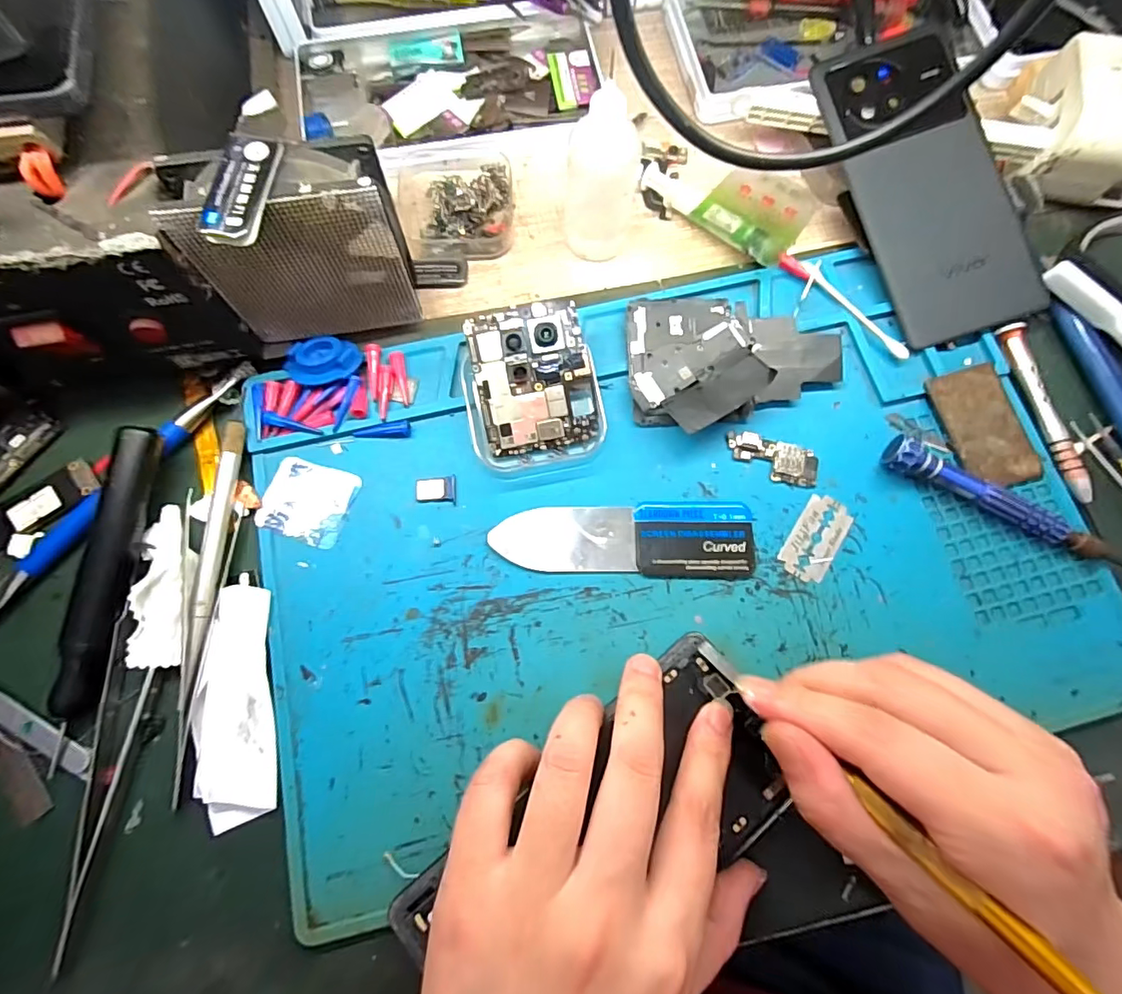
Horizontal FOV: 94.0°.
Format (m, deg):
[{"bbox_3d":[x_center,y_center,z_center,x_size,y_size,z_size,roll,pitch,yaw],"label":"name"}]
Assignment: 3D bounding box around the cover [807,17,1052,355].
[{"bbox_3d":[0.190,-0.161,0.268,0.070,0.008,0.157,-19,87,5],"label":"cover"}]

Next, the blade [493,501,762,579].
[{"bbox_3d":[0.030,0.019,0.242,0.119,0.004,0.035,0,77,0],"label":"blade"}]

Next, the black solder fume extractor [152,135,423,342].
[{"bbox_3d":[-0.108,-0.104,0.228,0.081,0.081,0.037,-14,77,-4],"label":"black solder fume extractor"}]

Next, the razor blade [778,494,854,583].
[{"bbox_3d":[0.120,0.019,0.243,0.022,0.004,0.042,33,79,7],"label":"razor blade"}]

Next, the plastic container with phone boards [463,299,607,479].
[{"bbox_3d":[-0.014,-0.051,0.248,0.062,0.025,0.069,-12,77,-3],"label":"plastic container with phone boards"}]

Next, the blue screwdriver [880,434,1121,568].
[{"bbox_3d":[0.210,0.002,0.241,0.118,0.017,0.020,25,78,5],"label":"blue screwdriver"}]

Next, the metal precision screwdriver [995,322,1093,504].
[{"bbox_3d":[0.240,-0.043,0.256,0.013,0.006,0.093,-13,77,-3],"label":"metal precision screwdriver"}]

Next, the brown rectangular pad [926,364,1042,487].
[{"bbox_3d":[0.208,-0.034,0.256,0.036,0.005,0.059,-15,77,-4],"label":"brown rectangular pad"}]

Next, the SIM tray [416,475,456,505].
[{"bbox_3d":[-0.059,-0.003,0.247,0.019,0.004,0.013,-4,77,-1],"label":"SIM tray"}]

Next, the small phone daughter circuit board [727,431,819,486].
[{"bbox_3d":[0.102,-0.019,0.253,0.044,0.004,0.021,13,77,3],"label":"small phone daughter circuit board"}]

